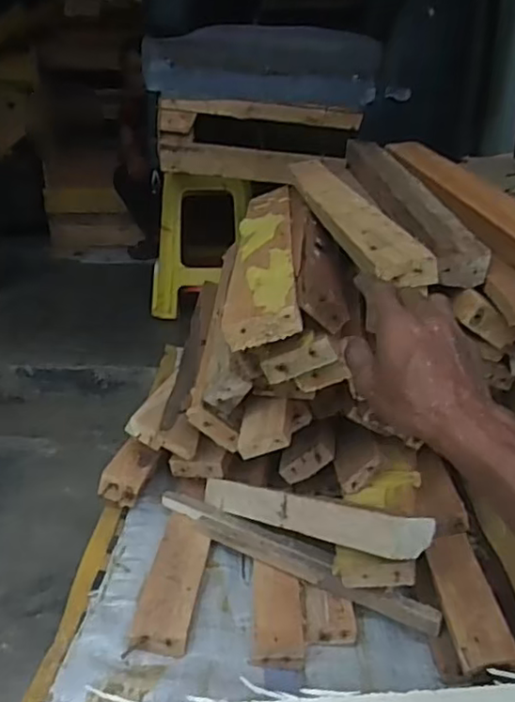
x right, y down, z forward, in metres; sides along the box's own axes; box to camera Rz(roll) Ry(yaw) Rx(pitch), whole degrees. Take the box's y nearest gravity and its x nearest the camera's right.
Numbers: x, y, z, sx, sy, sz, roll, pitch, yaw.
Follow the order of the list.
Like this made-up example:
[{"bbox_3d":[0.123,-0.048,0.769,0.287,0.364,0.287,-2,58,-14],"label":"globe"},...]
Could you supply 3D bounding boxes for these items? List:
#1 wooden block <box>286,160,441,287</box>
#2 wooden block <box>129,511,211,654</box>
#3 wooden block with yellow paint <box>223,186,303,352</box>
[{"bbox_3d":[0.107,-0.195,0.839,0.061,0.030,0.569,-3,26,-6],"label":"wooden block"},{"bbox_3d":[-0.099,0.274,0.759,0.062,0.033,0.202,1,20,5],"label":"wooden block"},{"bbox_3d":[0.014,-0.149,0.893,0.081,0.029,0.589,-18,24,10],"label":"wooden block with yellow paint"}]

